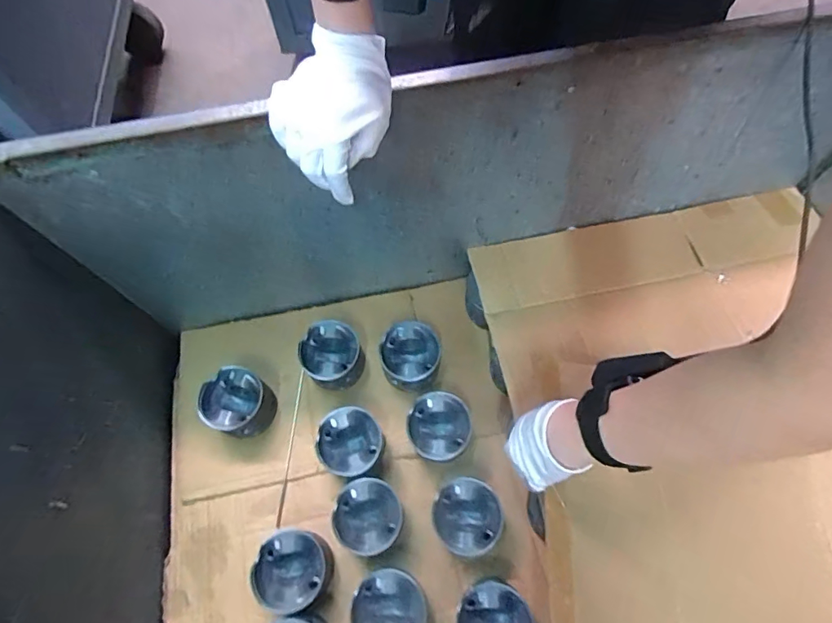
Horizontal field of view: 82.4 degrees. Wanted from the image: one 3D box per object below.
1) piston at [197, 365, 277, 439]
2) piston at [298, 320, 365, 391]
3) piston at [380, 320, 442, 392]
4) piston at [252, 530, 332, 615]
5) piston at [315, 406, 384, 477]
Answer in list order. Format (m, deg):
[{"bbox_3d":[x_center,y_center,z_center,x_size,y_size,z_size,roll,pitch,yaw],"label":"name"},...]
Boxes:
[{"bbox_3d":[-0.256,0.136,0.693,0.087,0.079,0.085,0,67,1],"label":"piston"},{"bbox_3d":[-0.126,0.069,0.723,0.087,0.074,0.089,0,67,1],"label":"piston"},{"bbox_3d":[-0.008,0.071,0.718,0.090,0.075,0.099,-5,67,-1],"label":"piston"},{"bbox_3d":[-0.154,0.325,0.601,0.088,0.075,0.084,0,67,1],"label":"piston"},{"bbox_3d":[-0.092,0.189,0.672,0.089,0.074,0.089,0,67,1],"label":"piston"}]

